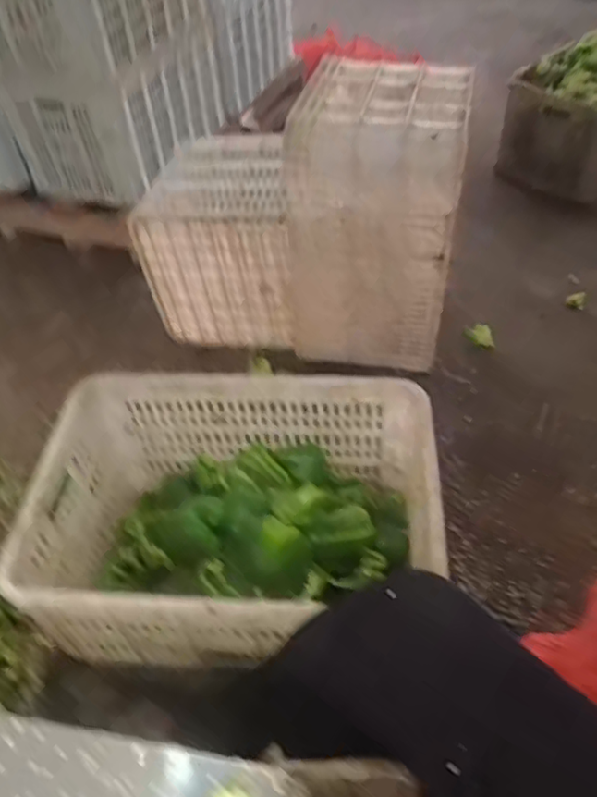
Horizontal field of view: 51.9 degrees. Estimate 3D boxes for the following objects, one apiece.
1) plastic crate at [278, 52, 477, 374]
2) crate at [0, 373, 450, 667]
[{"bbox_3d":[0.158,-0.375,1.248,0.293,0.477,0.380,6,48,10],"label":"plastic crate"},{"bbox_3d":[-0.078,0.177,0.870,0.509,0.244,0.356,1,47,6],"label":"crate"}]

